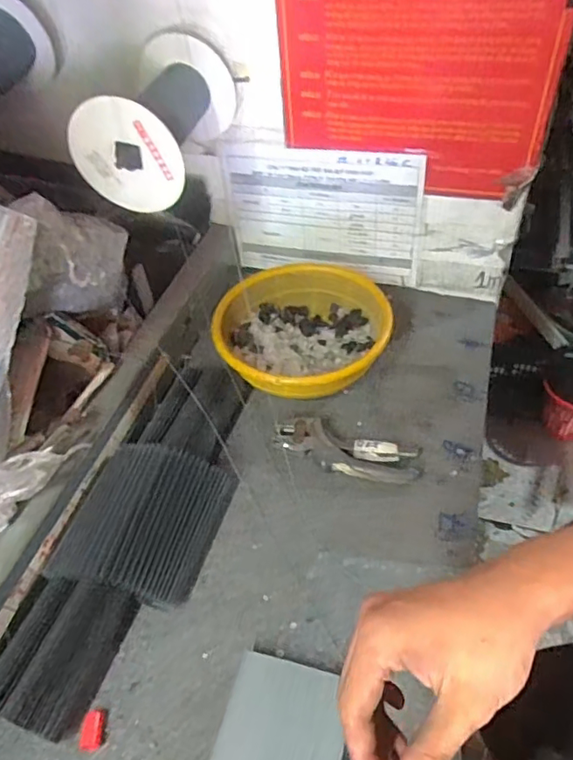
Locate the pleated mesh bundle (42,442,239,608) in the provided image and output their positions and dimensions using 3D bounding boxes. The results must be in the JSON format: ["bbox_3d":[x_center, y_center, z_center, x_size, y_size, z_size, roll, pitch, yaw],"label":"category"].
[{"bbox_3d":[-0.149,0.151,0.586,0.140,0.060,0.165,10,48,15],"label":"pleated mesh bundle"}]

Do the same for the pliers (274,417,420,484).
[{"bbox_3d":[0.070,0.086,0.660,0.171,0.026,0.060,10,48,15],"label":"pliers"}]

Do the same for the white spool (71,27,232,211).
[{"bbox_3d":[-0.159,-0.328,0.687,0.131,0.128,0.211,7,48,12],"label":"white spool"}]

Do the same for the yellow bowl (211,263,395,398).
[{"bbox_3d":[0.025,-0.063,0.764,0.226,0.083,0.232,-3,46,3],"label":"yellow bowl"}]

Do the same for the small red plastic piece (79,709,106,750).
[{"bbox_3d":[-0.168,0.305,0.478,0.018,0.008,0.029,-3,46,2],"label":"small red plastic piece"}]

